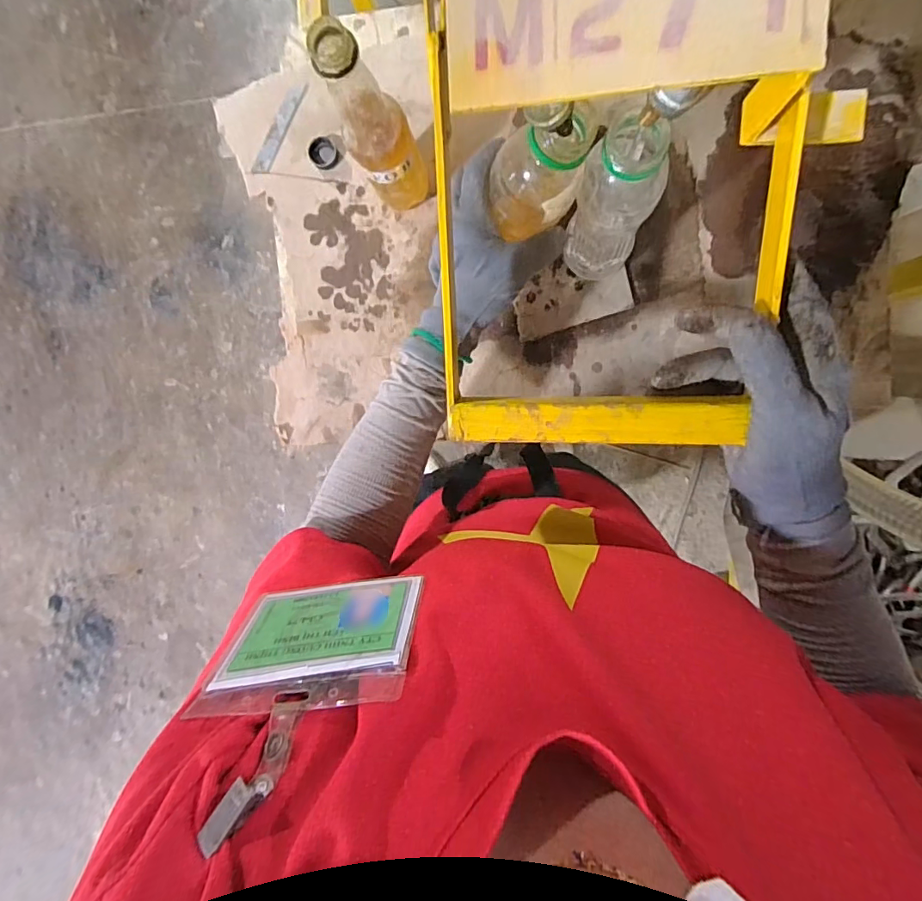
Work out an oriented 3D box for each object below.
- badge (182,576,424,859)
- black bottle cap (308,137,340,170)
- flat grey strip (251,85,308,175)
[{"bbox_3d":[-0.072,0.104,0.226,0.096,0.124,0.007,-8,115,10],"label":"badge"},{"bbox_3d":[-0.145,-0.315,0.526,0.028,0.011,0.029,1,95,6],"label":"black bottle cap"},{"bbox_3d":[-0.195,-0.345,0.531,0.018,0.006,0.102,29,98,3],"label":"flat grey strip"}]

